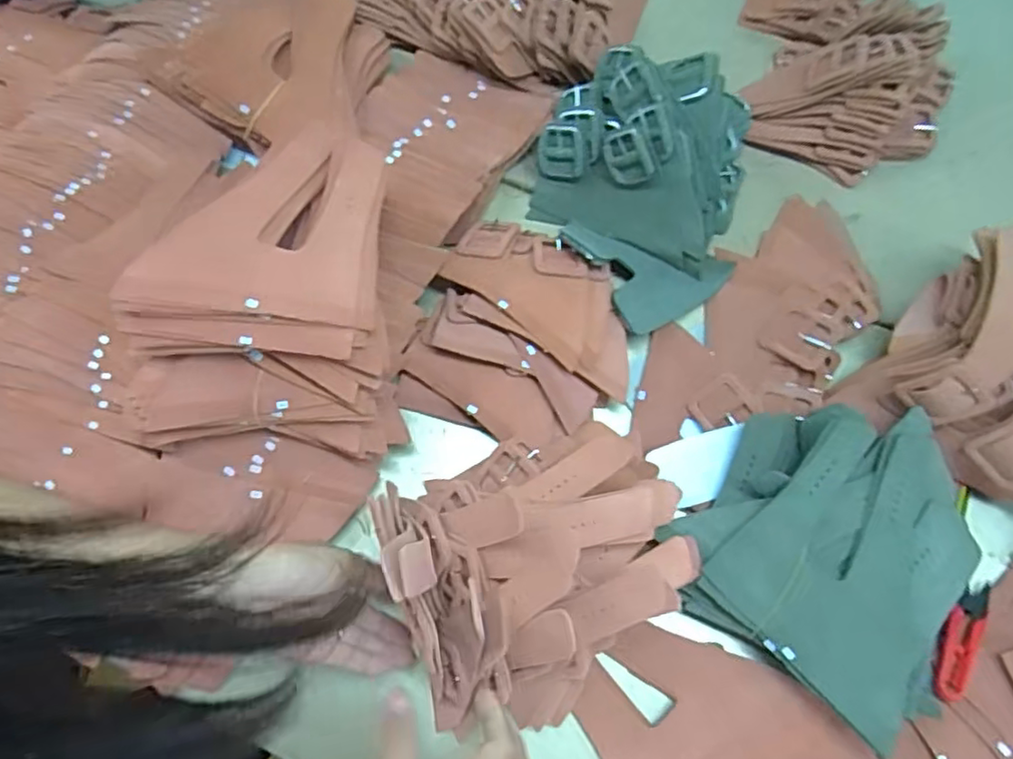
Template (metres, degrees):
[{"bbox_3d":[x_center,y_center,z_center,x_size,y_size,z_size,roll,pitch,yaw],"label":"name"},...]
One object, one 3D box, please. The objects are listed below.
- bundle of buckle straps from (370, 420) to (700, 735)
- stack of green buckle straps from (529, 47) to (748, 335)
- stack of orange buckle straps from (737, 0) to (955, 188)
[{"bbox_3d":[0.030,0.131,0.461,0.203,0.105,0.191,1,71,-2],"label":"bundle of buckle straps"},{"bbox_3d":[0.117,-0.169,0.565,0.188,0.103,0.238,10,73,4],"label":"stack of green buckle straps"},{"bbox_3d":[0.341,-0.346,0.623,0.192,0.073,0.292,10,73,5],"label":"stack of orange buckle straps"}]

